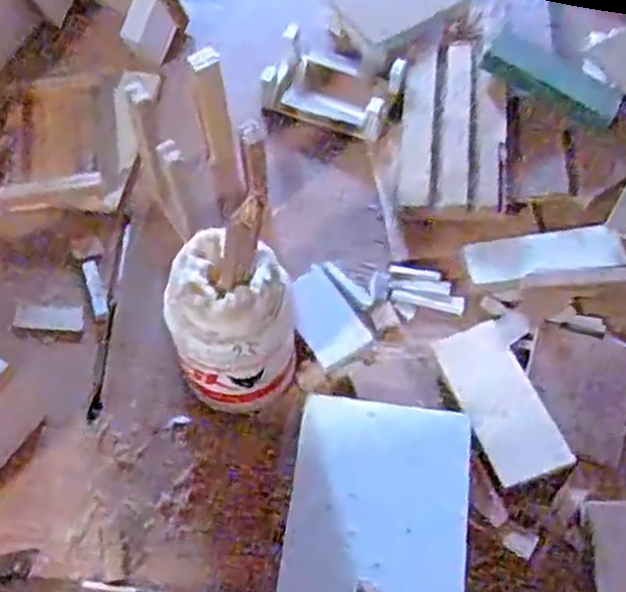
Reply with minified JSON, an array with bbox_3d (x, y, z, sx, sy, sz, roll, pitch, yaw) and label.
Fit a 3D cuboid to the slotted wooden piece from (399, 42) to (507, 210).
[{"bbox_3d":[0.116,-0.142,0.656,0.082,0.017,0.166,8,61,4],"label":"slotted wooden piece"}]

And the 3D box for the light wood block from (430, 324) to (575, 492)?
[{"bbox_3d":[0.128,0.070,0.545,0.049,0.008,0.116,-24,56,1],"label":"light wood block"}]

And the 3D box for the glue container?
[{"bbox_3d":[-0.050,0.020,0.509,0.073,0.127,0.067,0,61,0],"label":"glue container"}]

